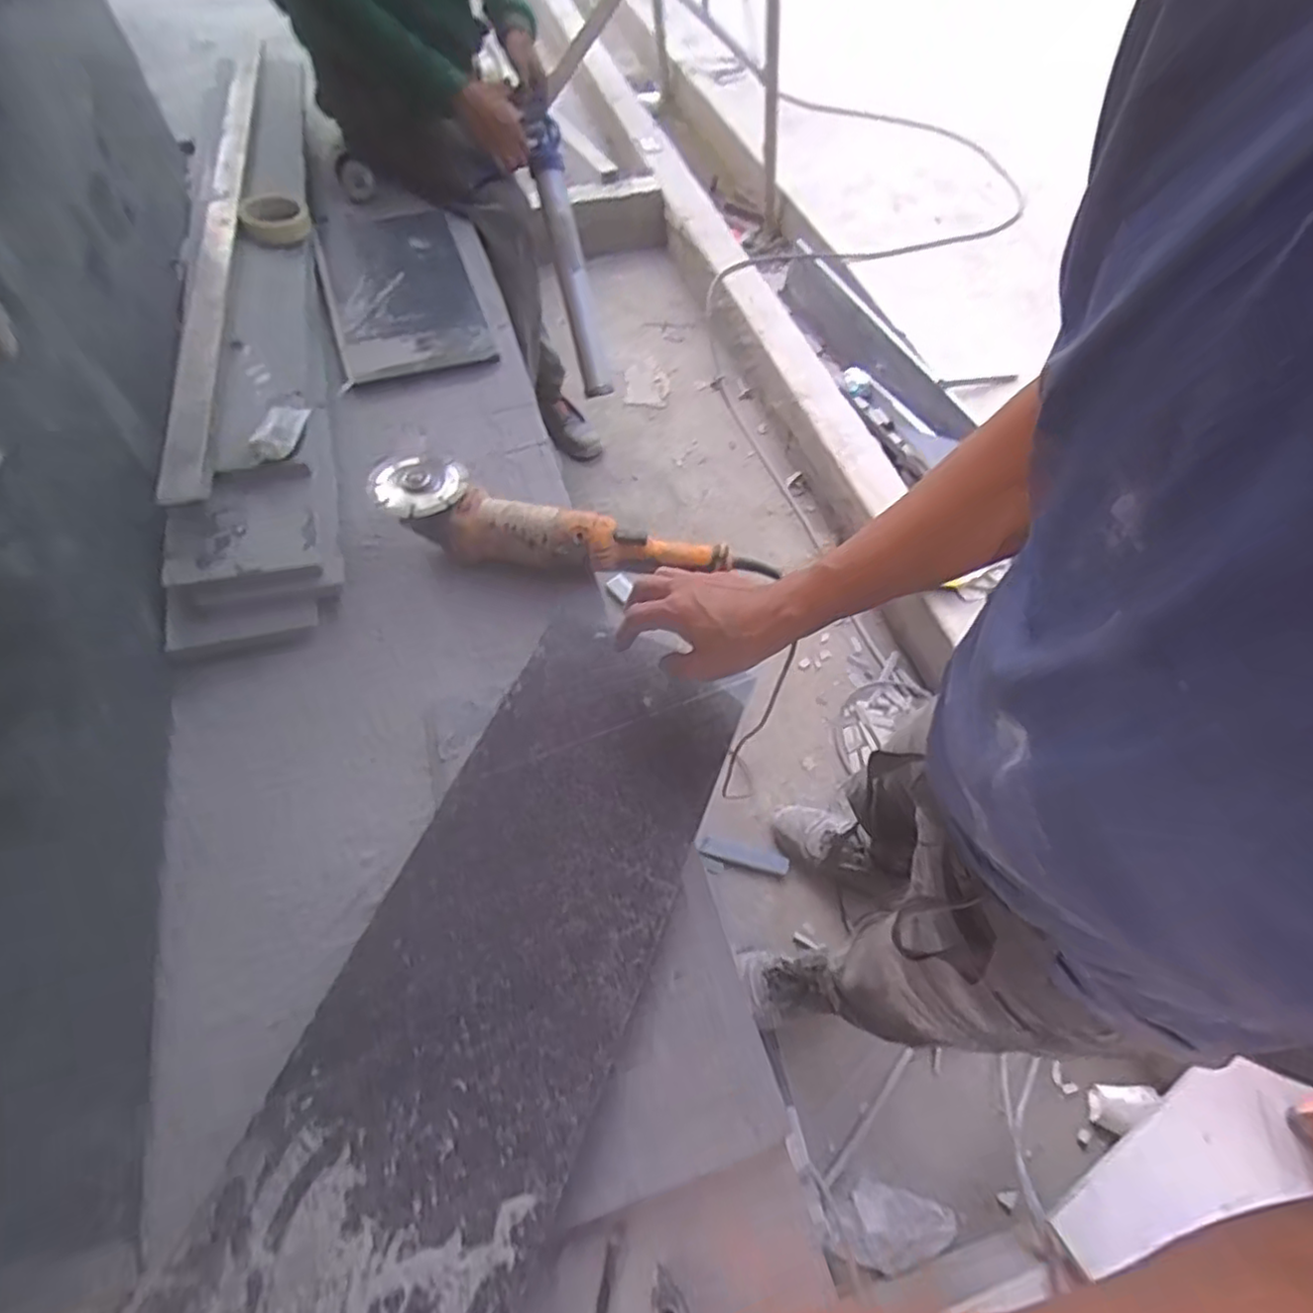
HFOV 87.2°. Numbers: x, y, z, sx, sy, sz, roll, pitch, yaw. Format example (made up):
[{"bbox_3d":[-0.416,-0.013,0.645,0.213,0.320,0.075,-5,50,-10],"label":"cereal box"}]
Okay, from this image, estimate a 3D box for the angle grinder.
[{"bbox_3d":[-0.094,-0.141,0.745,0.407,0.068,0.089,9,59,5],"label":"angle grinder"}]

